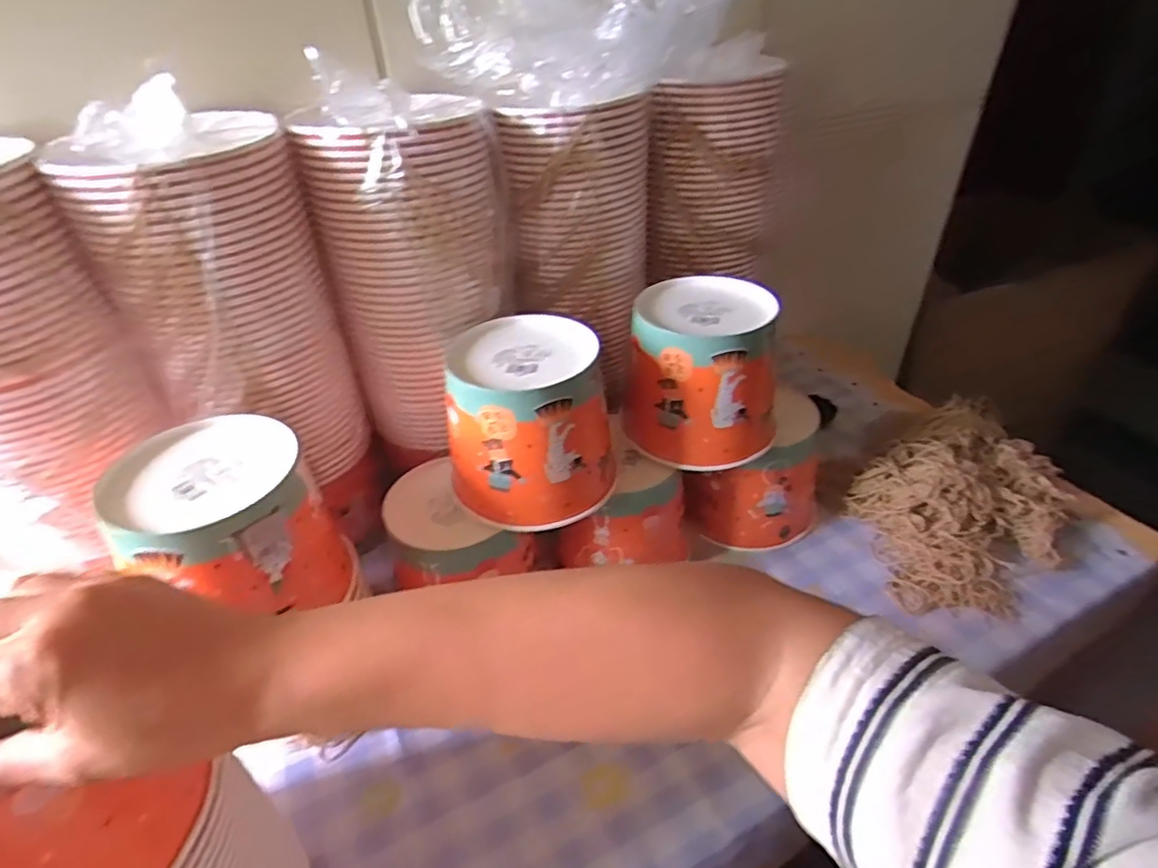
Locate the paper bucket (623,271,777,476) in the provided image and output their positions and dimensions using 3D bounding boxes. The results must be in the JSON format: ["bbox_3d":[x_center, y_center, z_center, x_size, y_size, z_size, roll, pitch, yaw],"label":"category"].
[{"bbox_3d":[0.119,-0.056,0.609,0.145,0.133,0.129,4,38,9],"label":"paper bucket"}]

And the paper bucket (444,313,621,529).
[{"bbox_3d":[-0.045,-0.015,0.562,0.136,0.129,0.145,-8,38,-7],"label":"paper bucket"}]

